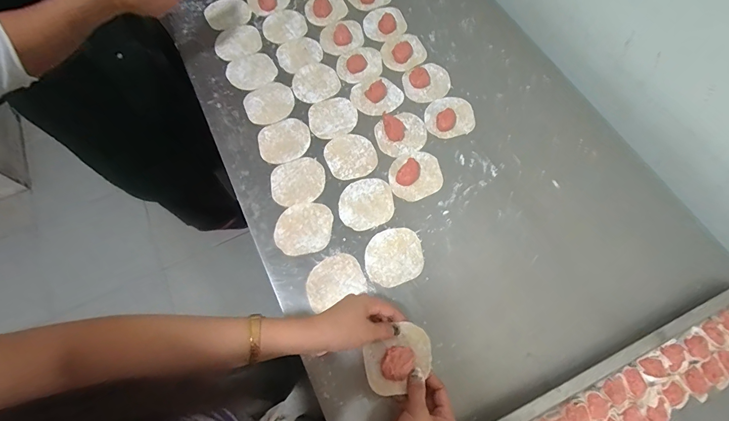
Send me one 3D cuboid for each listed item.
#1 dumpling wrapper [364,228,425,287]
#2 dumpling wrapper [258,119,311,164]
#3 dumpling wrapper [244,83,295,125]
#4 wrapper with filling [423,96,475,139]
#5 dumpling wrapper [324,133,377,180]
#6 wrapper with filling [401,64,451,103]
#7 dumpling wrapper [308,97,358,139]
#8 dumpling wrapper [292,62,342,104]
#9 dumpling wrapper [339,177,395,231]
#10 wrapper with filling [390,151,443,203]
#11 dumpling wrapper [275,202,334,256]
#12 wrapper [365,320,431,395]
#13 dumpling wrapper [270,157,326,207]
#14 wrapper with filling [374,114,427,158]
[{"bbox_3d":[0.043,0.066,0.529,0.083,0.004,0.081,-7,68,-2],"label":"dumpling wrapper"},{"bbox_3d":[-0.134,-0.116,0.612,0.085,0.005,0.081,0,68,0],"label":"dumpling wrapper"},{"bbox_3d":[-0.167,-0.189,0.641,0.083,0.008,0.081,0,69,1],"label":"dumpling wrapper"},{"bbox_3d":[0.145,-0.164,0.616,0.083,0.021,0.081,0,68,1],"label":"wrapper with filling"},{"bbox_3d":[-0.023,-0.090,0.600,0.079,0.004,0.085,0,65,0],"label":"dumpling wrapper"},{"bbox_3d":[0.113,-0.232,0.648,0.086,0.017,0.076,-35,72,-12],"label":"wrapper with filling"},{"bbox_3d":[-0.054,-0.160,0.630,0.081,0.006,0.077,0,68,0],"label":"dumpling wrapper"},{"bbox_3d":[-0.089,-0.231,0.656,0.082,0.006,0.082,2,69,-5],"label":"dumpling wrapper"},{"bbox_3d":[0.003,-0.012,0.563,0.085,0.004,0.081,0,68,0],"label":"dumpling wrapper"},{"bbox_3d":[0.081,-0.059,0.571,0.082,0.021,0.082,0,68,0],"label":"wrapper with filling"},{"bbox_3d":[-0.091,0.027,0.551,0.081,0.004,0.083,0,68,0],"label":"dumpling wrapper"},{"bbox_3d":[0.042,0.176,0.436,0.084,0.027,0.067,-21,70,-8],"label":"wrapper"},{"bbox_3d":[-0.106,-0.047,0.583,0.085,0.004,0.078,-12,69,-4],"label":"dumpling wrapper"},{"bbox_3d":[0.062,-0.129,0.610,0.084,0.010,0.079,0,68,0],"label":"wrapper with filling"}]

